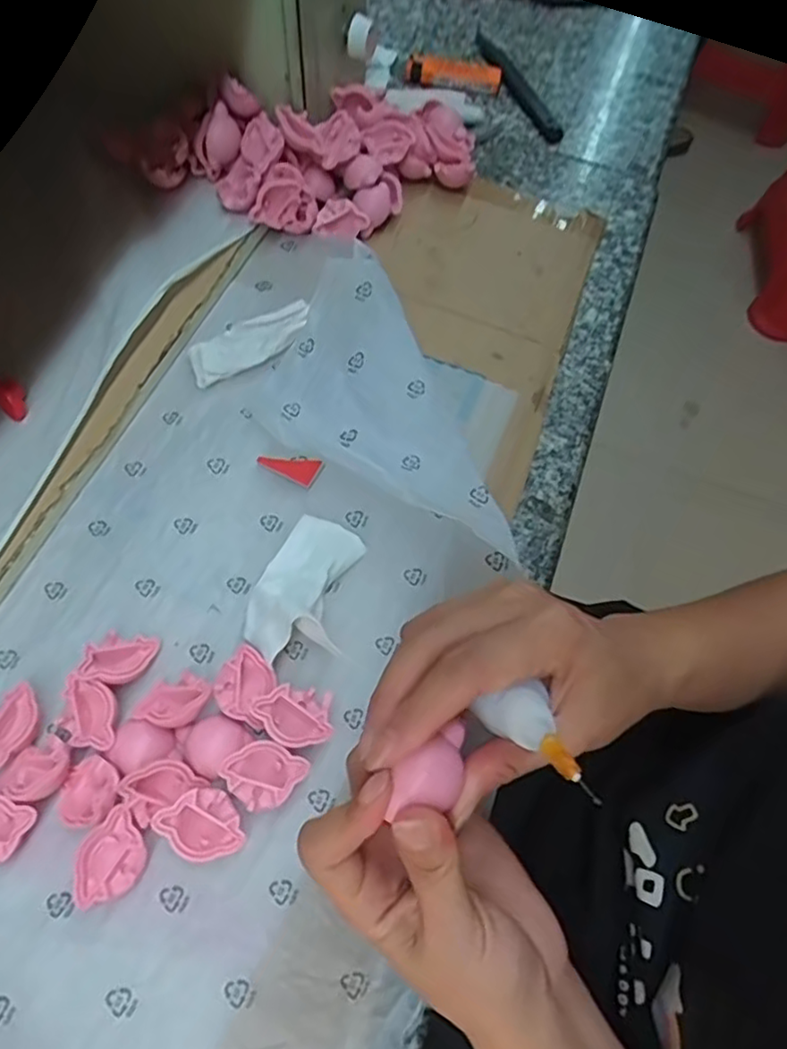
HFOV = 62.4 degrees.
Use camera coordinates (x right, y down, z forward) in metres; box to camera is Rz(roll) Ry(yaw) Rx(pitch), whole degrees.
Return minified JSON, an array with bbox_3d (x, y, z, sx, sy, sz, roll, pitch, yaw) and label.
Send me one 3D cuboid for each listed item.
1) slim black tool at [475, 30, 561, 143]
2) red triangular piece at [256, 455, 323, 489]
[{"bbox_3d":[0.103,-0.377,0.554,0.019,0.008,0.155,-20,69,-11],"label":"slim black tool"},{"bbox_3d":[-0.058,-0.029,0.357,0.035,0.004,0.015,6,84,5],"label":"red triangular piece"}]

